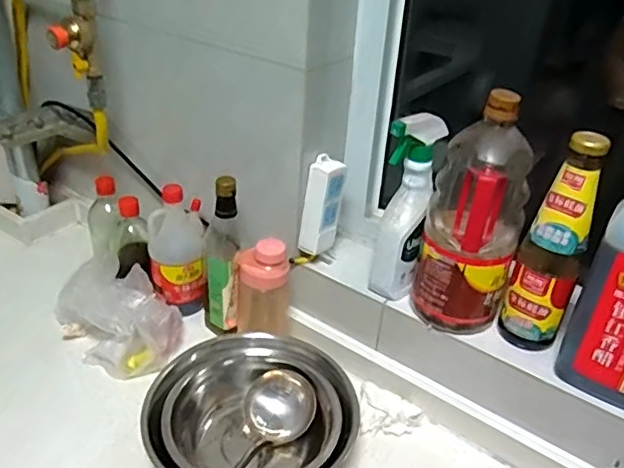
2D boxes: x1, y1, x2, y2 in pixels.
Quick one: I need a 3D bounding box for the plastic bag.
[{"bbox_3d":[-0.281,0.109,0.824,0.123,0.110,0.187,-25,42,-37],"label":"plastic bag"}]

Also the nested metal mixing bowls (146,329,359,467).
[{"bbox_3d":[-0.075,0.223,0.685,0.232,0.095,0.214,2,32,-1],"label":"nested metal mixing bowls"}]

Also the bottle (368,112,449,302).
[{"bbox_3d":[0.127,-0.032,0.725,0.105,0.243,0.048,-14,28,-25],"label":"bottle"}]

